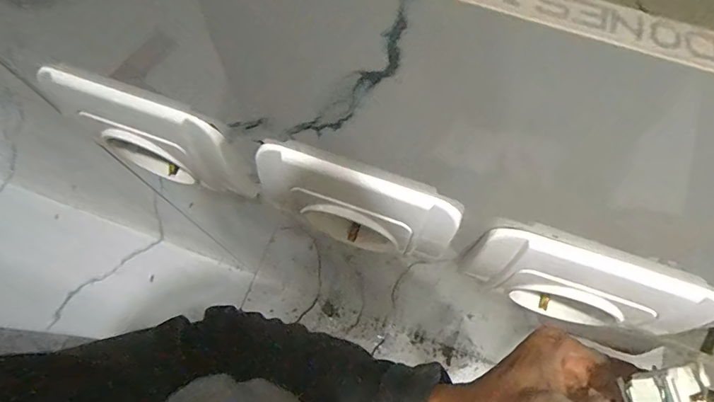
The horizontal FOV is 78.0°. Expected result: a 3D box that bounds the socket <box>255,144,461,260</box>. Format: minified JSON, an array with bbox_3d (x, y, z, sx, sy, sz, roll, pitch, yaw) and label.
[{"bbox_3d":[-0.001,0.004,0.179,0.076,0.070,0.014,22,71,7],"label":"socket"}]

